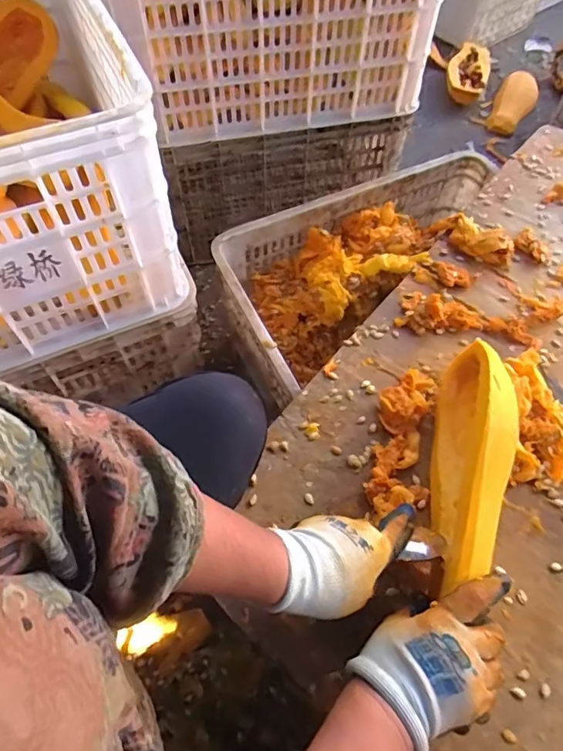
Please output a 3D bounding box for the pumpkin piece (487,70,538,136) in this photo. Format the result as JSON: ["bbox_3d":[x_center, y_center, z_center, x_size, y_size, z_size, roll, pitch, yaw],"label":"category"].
[{"bbox_3d":[0.635,-0.747,1.372,0.105,0.087,0.184,19,59,9],"label":"pumpkin piece"}]

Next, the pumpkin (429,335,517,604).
[{"bbox_3d":[0.193,0.082,0.505,0.054,0.116,0.245,11,62,6],"label":"pumpkin"}]

